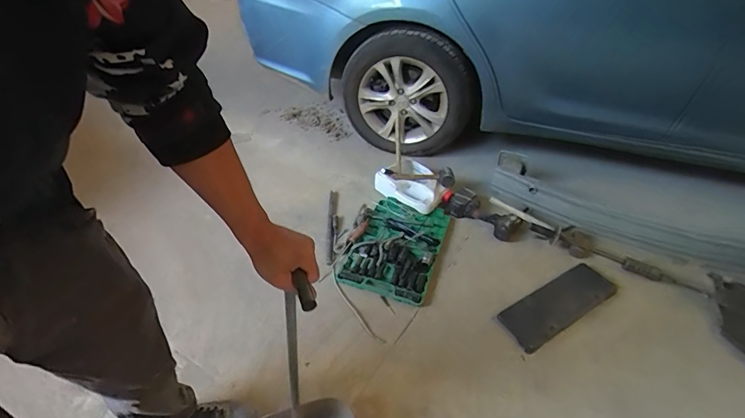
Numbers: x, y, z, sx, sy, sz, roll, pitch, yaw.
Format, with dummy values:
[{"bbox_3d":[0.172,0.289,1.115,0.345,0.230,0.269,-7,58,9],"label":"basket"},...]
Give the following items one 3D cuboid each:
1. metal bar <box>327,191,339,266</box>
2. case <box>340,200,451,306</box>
[{"bbox_3d":[-0.156,0.054,1.647,0.041,0.035,0.450,-1,39,-4],"label":"metal bar"},{"bbox_3d":[0.094,0.139,1.540,0.312,0.051,0.470,14,40,14],"label":"case"}]

